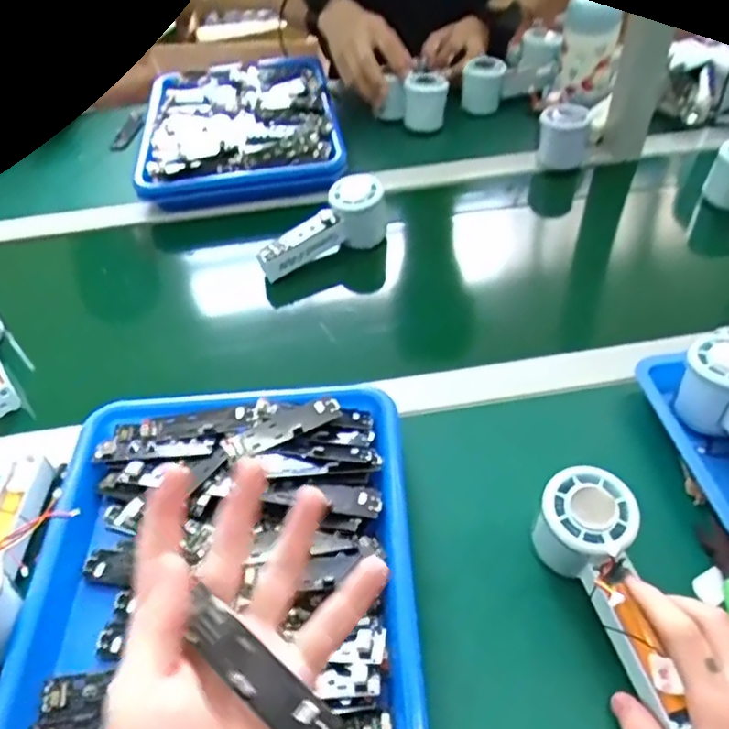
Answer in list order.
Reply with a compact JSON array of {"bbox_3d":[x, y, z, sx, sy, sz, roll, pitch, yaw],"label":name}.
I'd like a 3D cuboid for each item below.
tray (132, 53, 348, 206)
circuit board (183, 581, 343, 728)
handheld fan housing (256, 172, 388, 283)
[{"bbox_3d":[-0.166,-0.322,0.822,0.250,0.040,0.344,-8,46,-3],"label":"tray"},{"bbox_3d":[-0.046,0.131,0.265,0.080,0.005,0.022,36,35,21],"label":"circuit board"},{"bbox_3d":[-0.044,-0.139,0.664,0.147,0.063,0.044,-34,52,-7],"label":"handheld fan housing"}]

